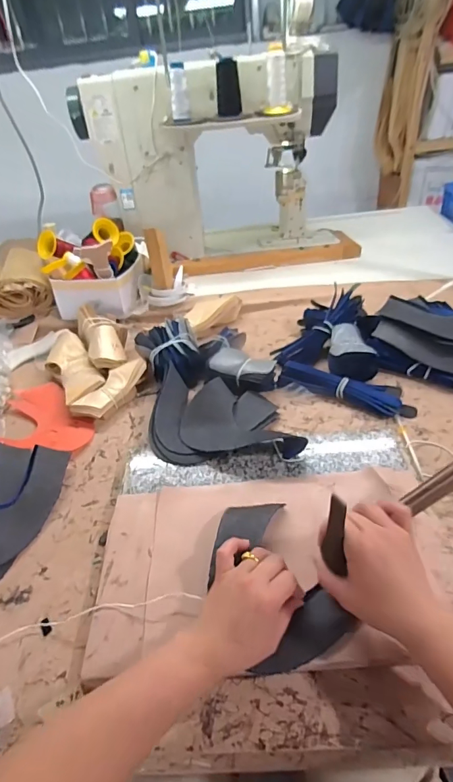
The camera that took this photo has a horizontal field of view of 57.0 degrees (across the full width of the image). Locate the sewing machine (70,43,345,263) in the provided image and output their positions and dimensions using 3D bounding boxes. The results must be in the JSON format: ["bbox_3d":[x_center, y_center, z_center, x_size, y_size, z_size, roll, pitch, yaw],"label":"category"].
[{"bbox_3d":[-0.041,-0.570,1.061,0.609,0.422,0.202,-5,40,2],"label":"sewing machine"}]

